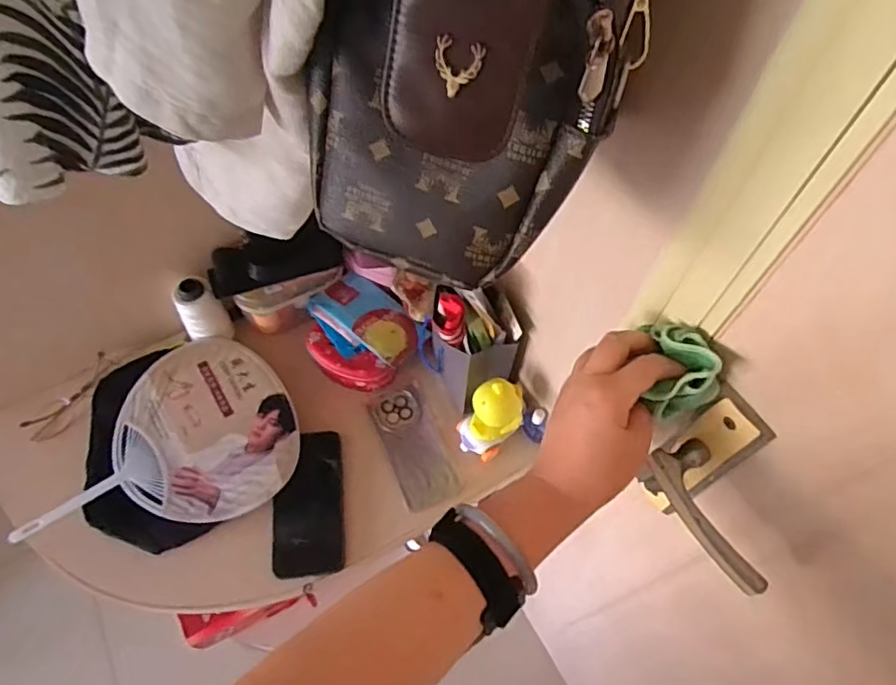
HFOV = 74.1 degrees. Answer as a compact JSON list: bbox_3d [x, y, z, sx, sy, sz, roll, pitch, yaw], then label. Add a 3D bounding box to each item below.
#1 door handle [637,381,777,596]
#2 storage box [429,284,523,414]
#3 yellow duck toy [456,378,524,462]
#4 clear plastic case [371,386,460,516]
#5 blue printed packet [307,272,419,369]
[{"bbox_3d":[0.200,0.112,0.429,0.067,0.108,0.110,-33,66,-20],"label":"door handle"},{"bbox_3d":[0.030,0.010,0.702,0.079,0.170,0.091,-17,61,-13],"label":"storage box"},{"bbox_3d":[0.050,0.085,0.689,0.054,0.119,0.067,40,65,19],"label":"yellow duck toy"},{"bbox_3d":[-0.042,0.125,0.732,0.066,0.011,0.155,-19,62,-14],"label":"clear plastic case"},{"bbox_3d":[-0.106,-0.024,0.758,0.139,0.024,0.092,37,64,18],"label":"blue printed packet"}]

